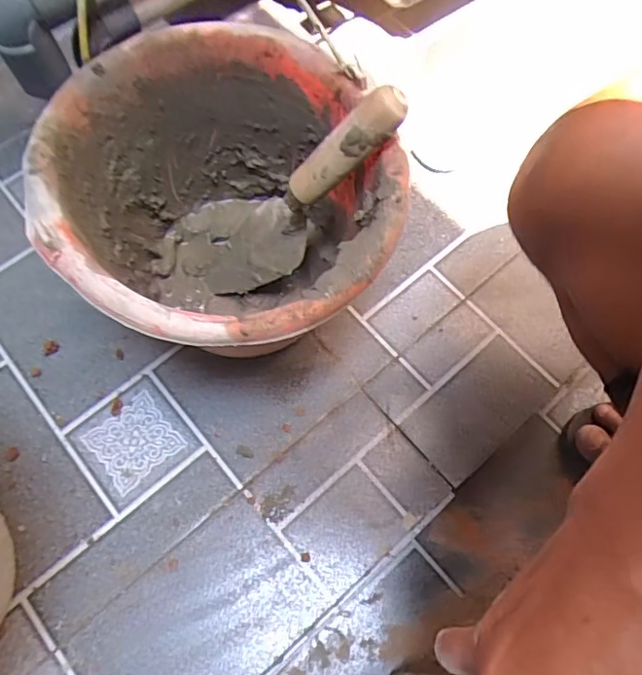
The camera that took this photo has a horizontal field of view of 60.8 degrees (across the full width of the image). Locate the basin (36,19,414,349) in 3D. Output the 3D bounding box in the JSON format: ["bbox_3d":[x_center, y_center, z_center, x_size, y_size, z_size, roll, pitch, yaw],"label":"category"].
[{"bbox_3d":[-0.079,-0.095,0.502,0.283,0.200,0.263,0,68,-1],"label":"basin"}]

